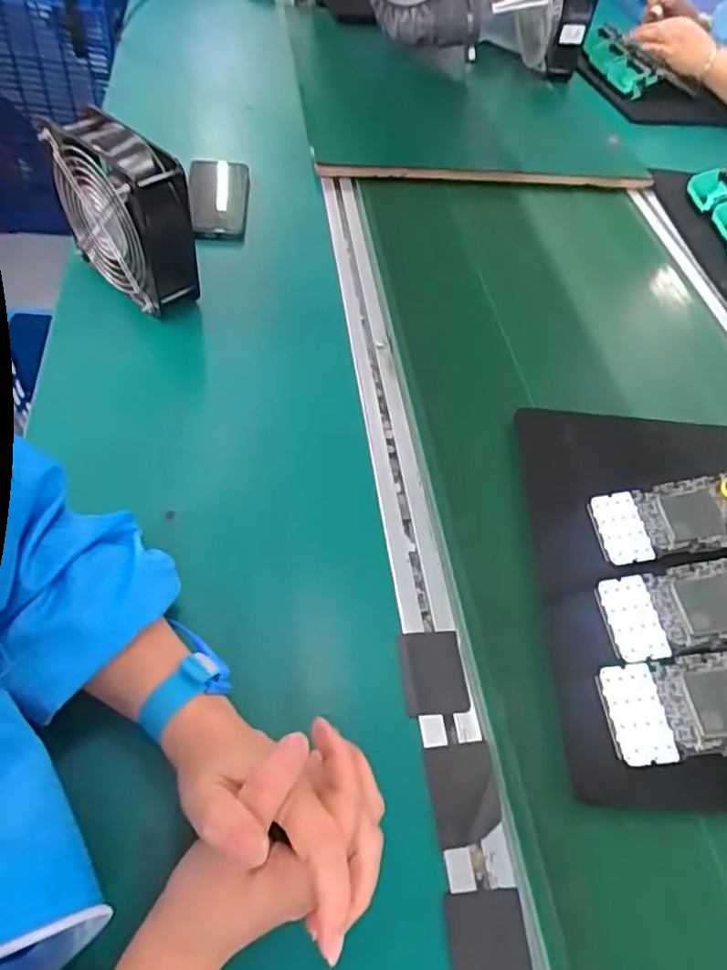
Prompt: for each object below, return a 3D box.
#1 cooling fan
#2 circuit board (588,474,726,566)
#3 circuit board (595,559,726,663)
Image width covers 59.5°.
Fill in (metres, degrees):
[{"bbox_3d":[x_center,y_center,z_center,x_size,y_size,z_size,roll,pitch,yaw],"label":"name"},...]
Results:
[{"bbox_3d":[-0.233,-0.266,0.633,0.136,0.158,0.068,38,58,19],"label":"cooling fan"},{"bbox_3d":[0.265,0.025,0.520,0.144,0.004,0.064,-12,57,9],"label":"circuit board"},{"bbox_3d":[0.253,0.090,0.470,0.141,0.006,0.068,-12,54,8],"label":"circuit board"}]

